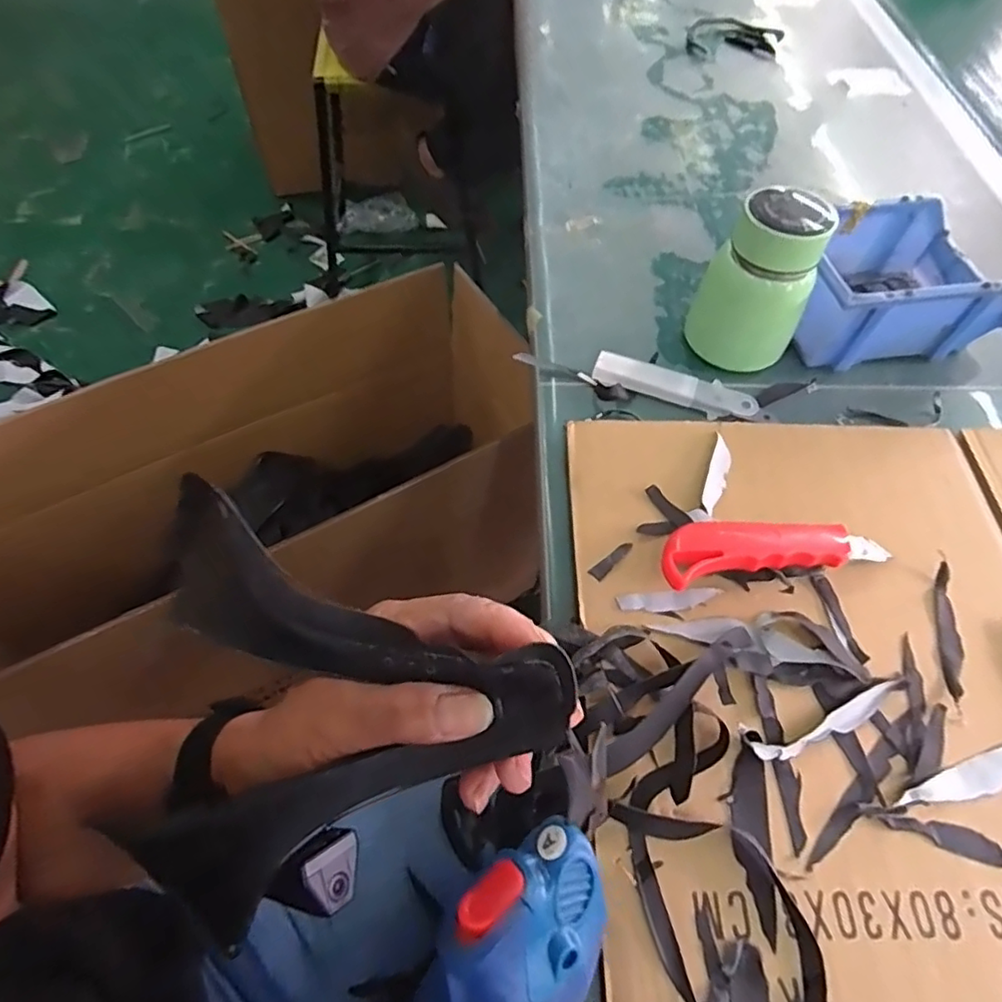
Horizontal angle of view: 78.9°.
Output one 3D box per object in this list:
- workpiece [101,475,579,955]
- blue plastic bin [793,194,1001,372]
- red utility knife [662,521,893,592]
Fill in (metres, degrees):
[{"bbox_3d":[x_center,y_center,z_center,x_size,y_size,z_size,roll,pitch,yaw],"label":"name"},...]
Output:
[{"bbox_3d":[-0.086,0.087,0.224,0.180,0.095,0.128,28,61,14],"label":"workpiece"},{"bbox_3d":[0.320,-0.181,0.509,0.185,0.075,0.116,-7,59,-7],"label":"blue plastic bin"},{"bbox_3d":[0.174,0.029,0.389,0.152,0.026,0.038,-8,59,-7],"label":"red utility knife"}]

